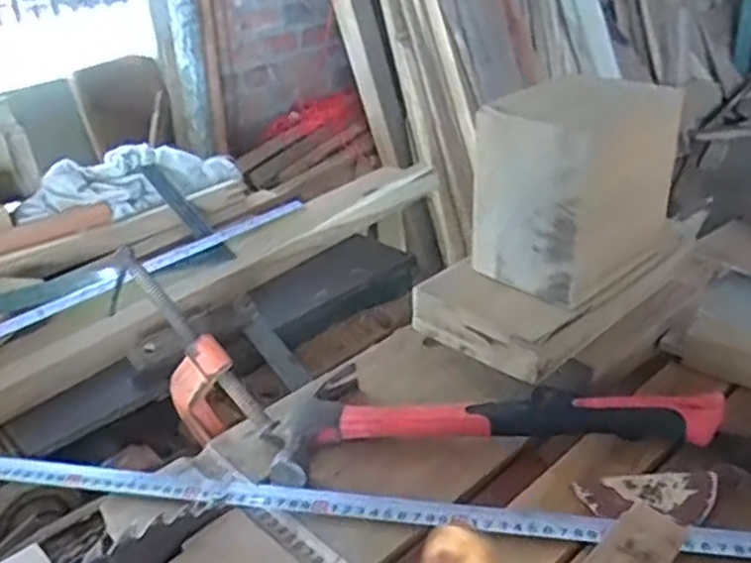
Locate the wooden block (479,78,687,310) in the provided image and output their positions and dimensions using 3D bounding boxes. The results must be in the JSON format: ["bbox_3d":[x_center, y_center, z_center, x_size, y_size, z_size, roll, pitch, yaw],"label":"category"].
[{"bbox_3d":[0.157,-0.077,0.614,0.113,0.142,0.105,-25,35,-33],"label":"wooden block"}]

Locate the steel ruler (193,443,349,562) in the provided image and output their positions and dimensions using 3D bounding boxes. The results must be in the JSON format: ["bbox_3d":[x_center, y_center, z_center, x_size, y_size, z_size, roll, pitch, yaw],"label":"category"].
[{"bbox_3d":[-0.081,0.166,0.540,0.024,0.007,0.189,-30,38,-33],"label":"steel ruler"}]

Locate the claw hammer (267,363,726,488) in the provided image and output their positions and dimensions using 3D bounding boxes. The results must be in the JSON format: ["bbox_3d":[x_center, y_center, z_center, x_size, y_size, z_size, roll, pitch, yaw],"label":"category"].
[{"bbox_3d":[0.088,0.103,0.575,0.332,0.040,0.127,-1,28,7],"label":"claw hammer"}]

